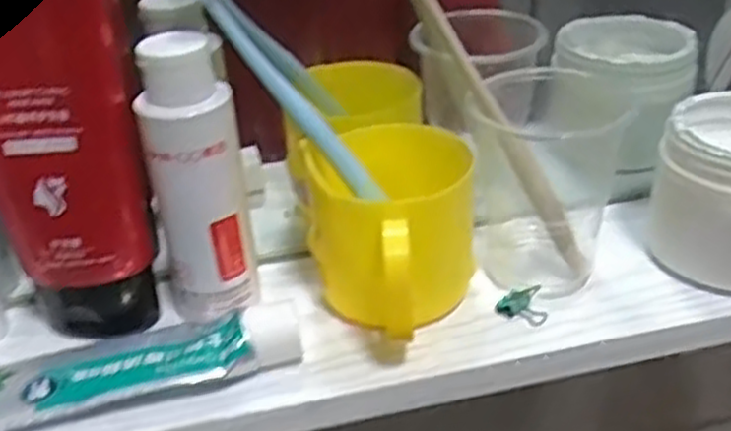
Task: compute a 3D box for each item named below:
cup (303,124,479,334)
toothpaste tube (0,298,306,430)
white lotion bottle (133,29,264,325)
[{"bbox_3d":[0.013,0.007,0.340,0.074,0.069,0.104,-6,32,-4],"label":"cup"},{"bbox_3d":[-0.110,0.061,0.319,0.166,0.026,0.045,-11,33,-13],"label":"toothpaste tube"},{"bbox_3d":[-0.069,-0.013,0.326,0.038,0.121,0.031,-11,33,-13],"label":"white lotion bottle"}]

